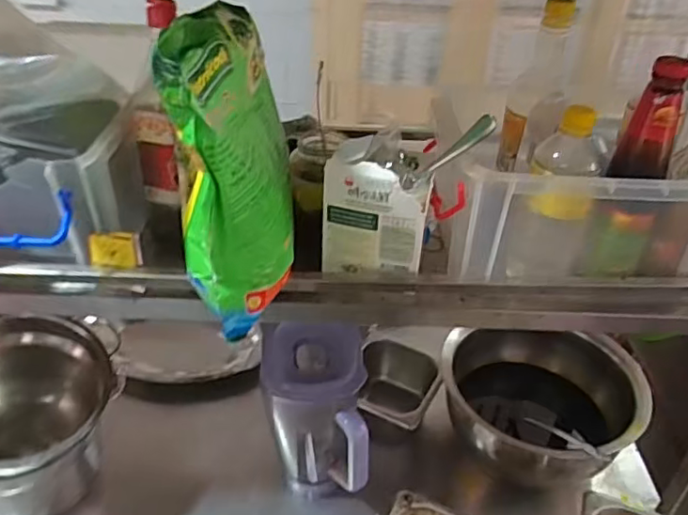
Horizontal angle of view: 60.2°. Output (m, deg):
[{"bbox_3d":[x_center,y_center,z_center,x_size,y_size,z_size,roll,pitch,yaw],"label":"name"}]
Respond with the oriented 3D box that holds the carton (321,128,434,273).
[{"bbox_3d":[0.036,-0.054,0.629,0.105,0.143,0.056,10,36,9],"label":"carton"}]

